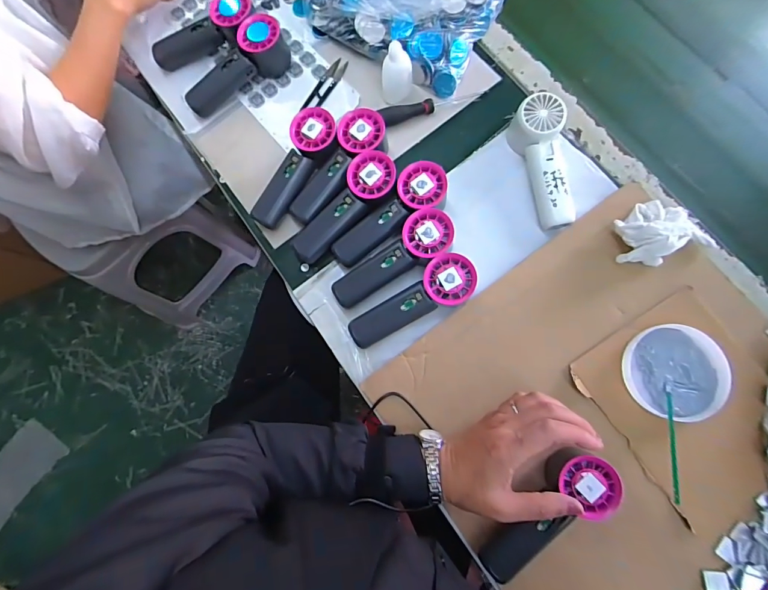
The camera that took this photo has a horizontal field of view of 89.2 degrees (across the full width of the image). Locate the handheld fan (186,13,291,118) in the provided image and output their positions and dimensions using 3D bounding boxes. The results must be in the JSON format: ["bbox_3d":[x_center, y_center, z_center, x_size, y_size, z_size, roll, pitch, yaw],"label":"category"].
[{"bbox_3d":[-0.200,-0.306,0.531,0.157,0.059,0.052,-35,79,8],"label":"handheld fan"}]

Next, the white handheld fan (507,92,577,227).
[{"bbox_3d":[0.196,-0.157,0.463,0.054,0.055,0.152,-16,78,0],"label":"white handheld fan"}]

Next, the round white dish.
[{"bbox_3d":[0.310,0.082,0.420,0.090,0.035,0.097,-1,78,3],"label":"round white dish"}]

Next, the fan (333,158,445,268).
[{"bbox_3d":[0.009,-0.091,0.473,0.159,0.050,0.058,-40,80,7],"label":"fan"}]

